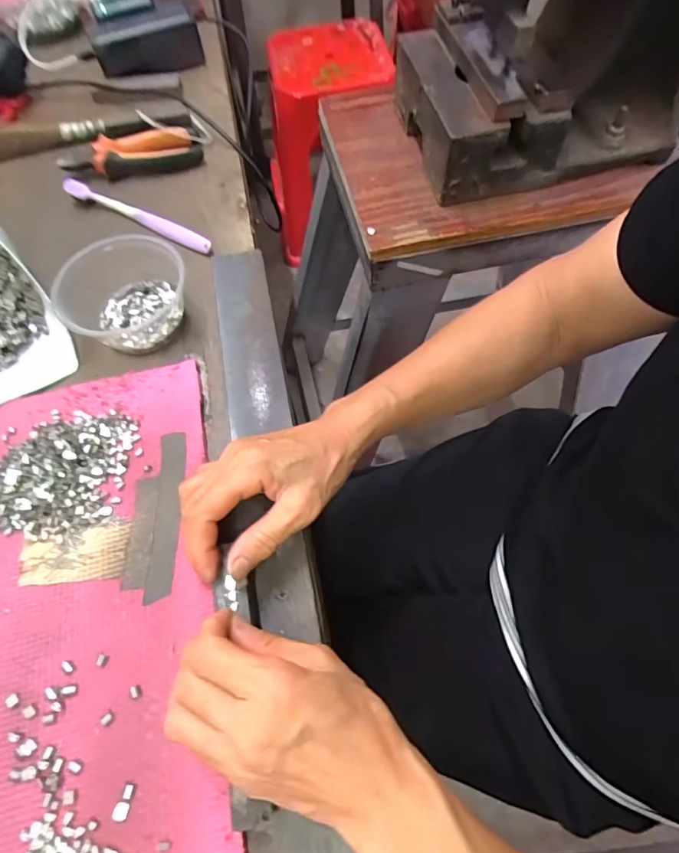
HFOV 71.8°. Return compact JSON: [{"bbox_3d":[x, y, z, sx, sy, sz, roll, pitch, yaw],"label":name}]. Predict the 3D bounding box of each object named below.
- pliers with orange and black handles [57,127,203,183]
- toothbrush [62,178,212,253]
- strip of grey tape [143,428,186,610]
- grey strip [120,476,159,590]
[{"bbox_3d":[-0.230,-0.302,0.518,0.146,0.023,0.050,-19,64,-6],"label":"pliers with orange and black handles"},{"bbox_3d":[-0.207,-0.218,0.479,0.181,0.015,0.018,26,68,16],"label":"toothbrush"},{"bbox_3d":[-0.125,0.062,0.342,0.019,0.005,0.123,-3,64,-1],"label":"strip of grey tape"},{"bbox_3d":[-0.141,0.074,0.334,0.017,0.004,0.078,-2,63,-1],"label":"grey strip"}]

